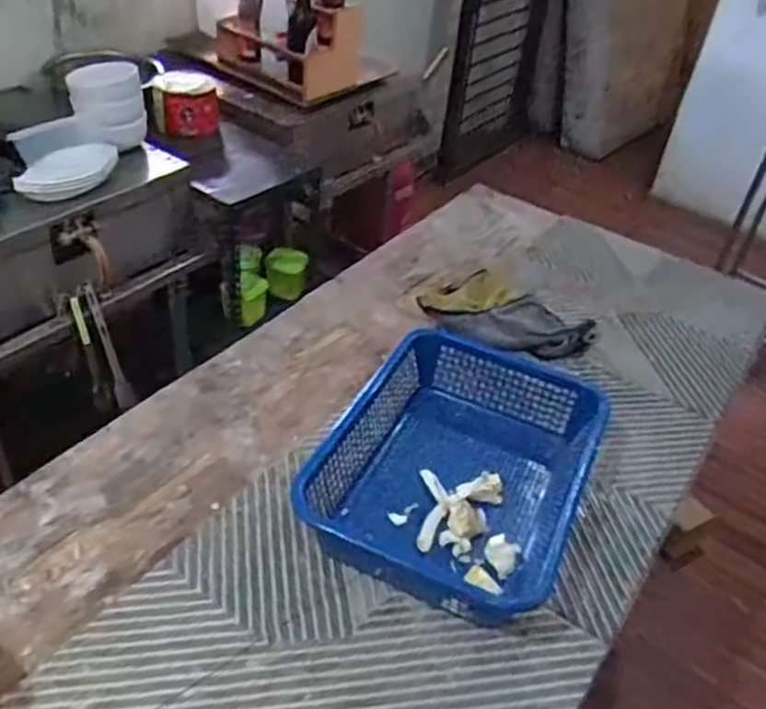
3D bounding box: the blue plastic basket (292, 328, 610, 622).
[{"bbox_3d":[0.086,0.117,0.799,0.257,0.082,0.299,20,42,17],"label":"blue plastic basket"}]

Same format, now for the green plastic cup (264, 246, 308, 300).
[{"bbox_3d":[-0.247,-0.217,1.863,0.098,0.111,0.113,-2,41,-12],"label":"green plastic cup"}]

